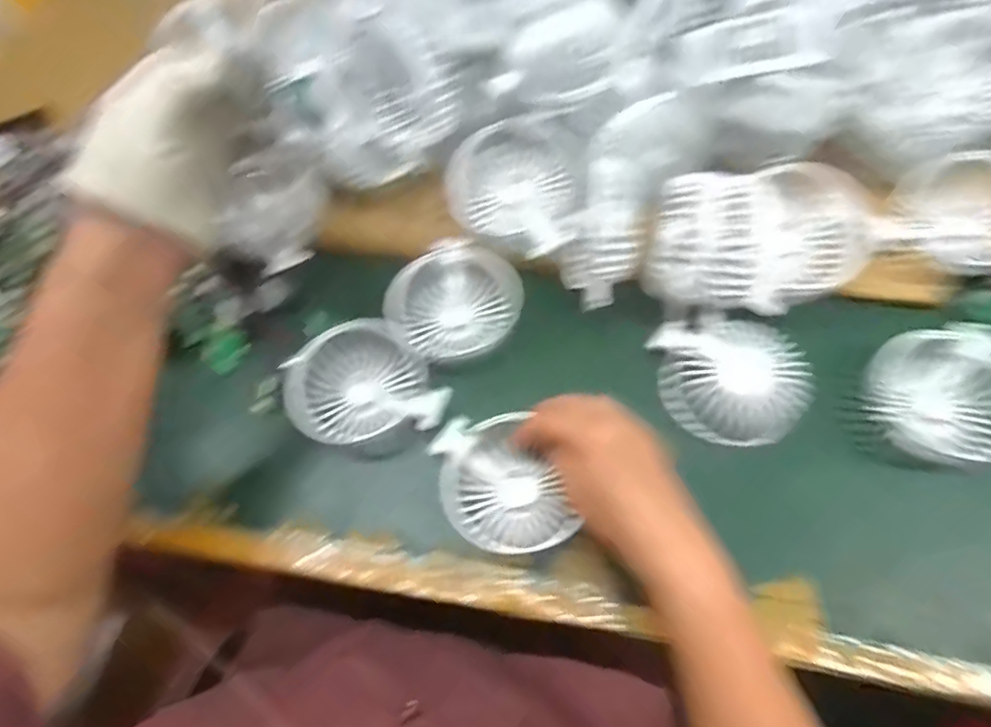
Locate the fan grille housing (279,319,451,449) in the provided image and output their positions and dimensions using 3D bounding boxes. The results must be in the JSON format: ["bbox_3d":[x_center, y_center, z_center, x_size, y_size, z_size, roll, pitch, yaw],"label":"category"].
[{"bbox_3d":[-0.093,0.014,0.404,0.100,0.027,0.089,-20,67,-5],"label":"fan grille housing"}]

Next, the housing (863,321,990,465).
[{"bbox_3d":[0.303,0.022,0.383,0.092,0.045,0.088,-1,67,3],"label":"housing"}]

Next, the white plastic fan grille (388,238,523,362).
[{"bbox_3d":[-0.027,-0.049,0.432,0.083,0.029,0.100,35,73,16],"label":"white plastic fan grille"}]

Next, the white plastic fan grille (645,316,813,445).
[{"bbox_3d":[0.159,0.010,0.388,0.097,0.031,0.083,7,67,6],"label":"white plastic fan grille"}]

